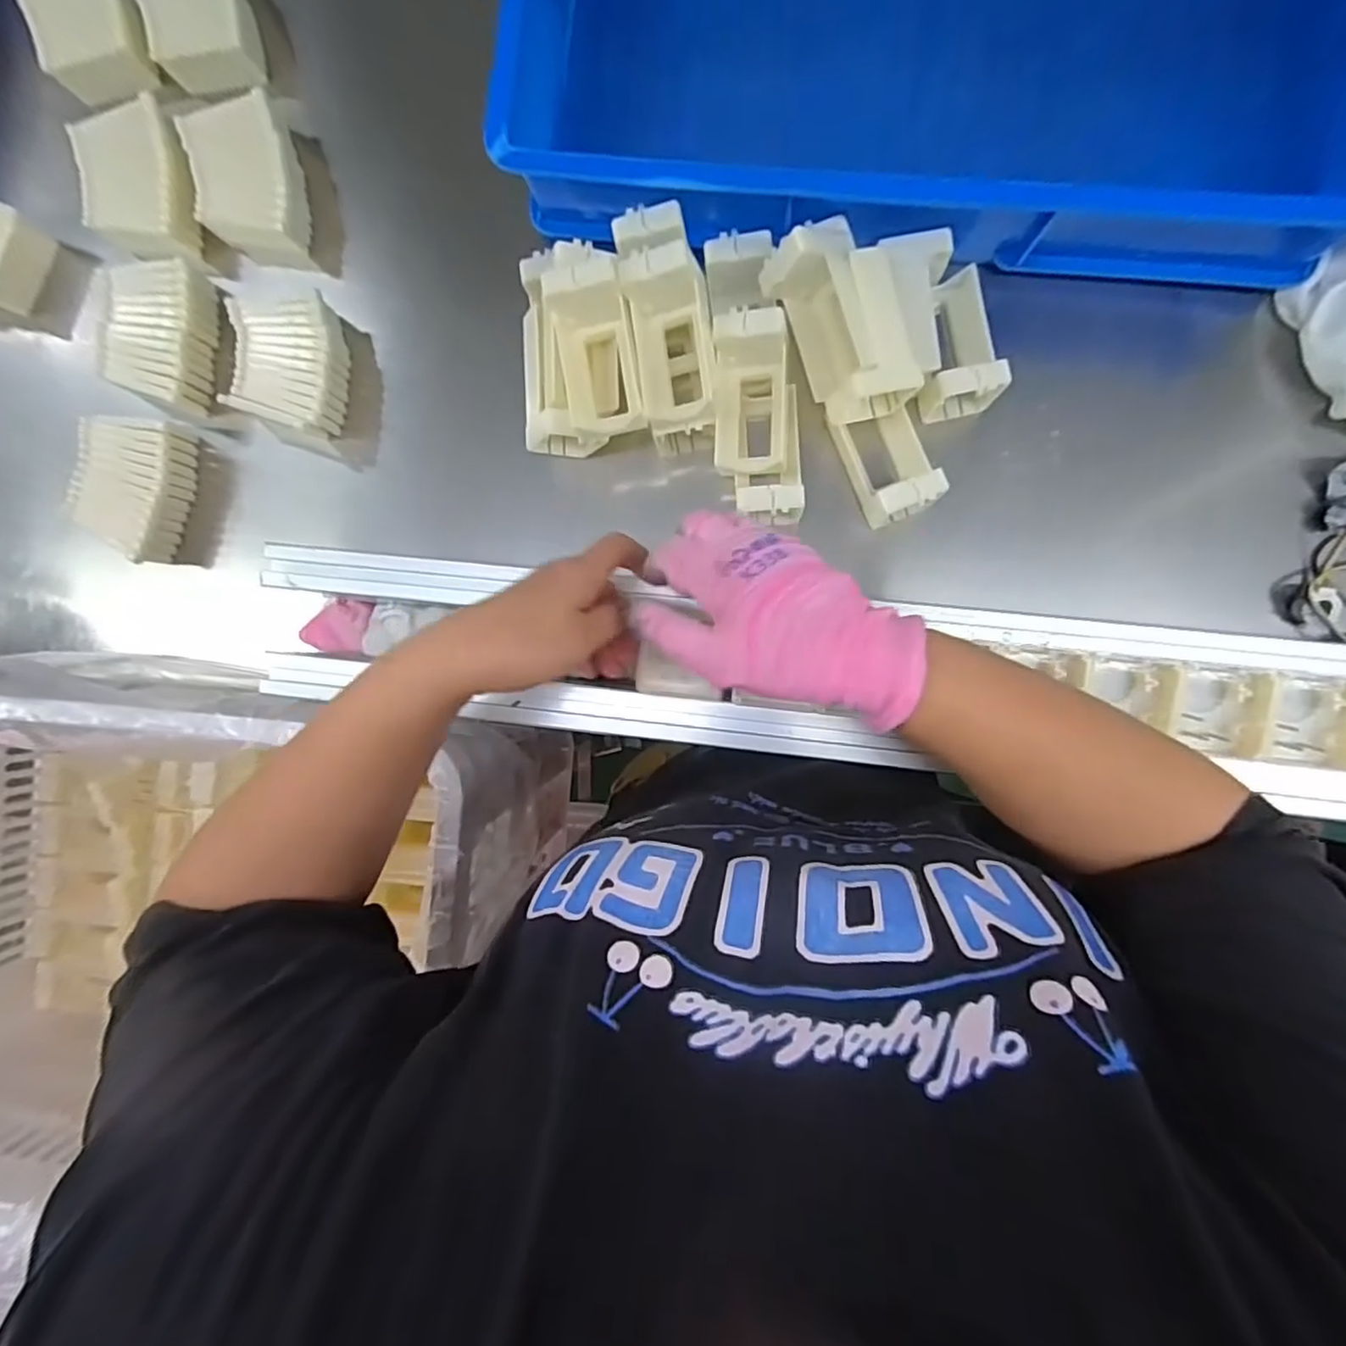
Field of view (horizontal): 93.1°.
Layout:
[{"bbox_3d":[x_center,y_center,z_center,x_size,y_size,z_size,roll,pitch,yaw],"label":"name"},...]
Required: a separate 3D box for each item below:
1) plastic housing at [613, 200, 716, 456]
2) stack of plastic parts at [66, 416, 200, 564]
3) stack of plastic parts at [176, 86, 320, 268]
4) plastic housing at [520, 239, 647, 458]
[{"bbox_3d":[-0.001,-0.247,0.465,0.064,0.066,0.168,-9,109,4],"label":"plastic housing"},{"bbox_3d":[-0.459,-0.157,0.545,0.079,0.043,0.117,11,92,4],"label":"stack of plastic parts"},{"bbox_3d":[-0.356,-0.405,0.534,0.080,0.046,0.109,-5,91,4],"label":"stack of plastic parts"},{"bbox_3d":[-0.070,-0.227,0.461,0.094,0.086,0.114,-3,91,4],"label":"plastic housing"}]

